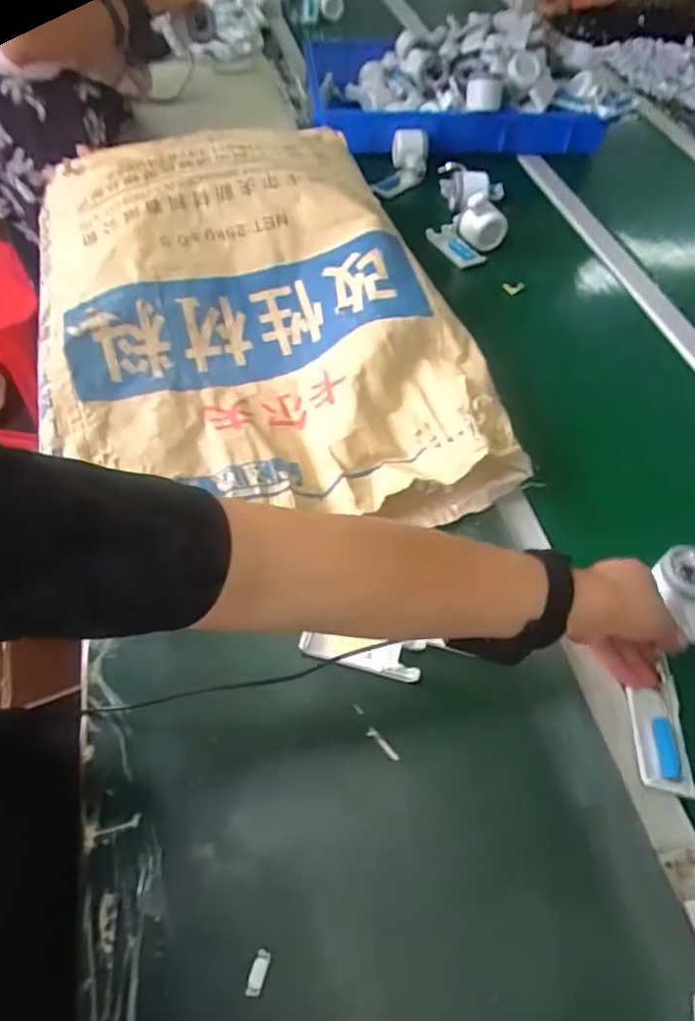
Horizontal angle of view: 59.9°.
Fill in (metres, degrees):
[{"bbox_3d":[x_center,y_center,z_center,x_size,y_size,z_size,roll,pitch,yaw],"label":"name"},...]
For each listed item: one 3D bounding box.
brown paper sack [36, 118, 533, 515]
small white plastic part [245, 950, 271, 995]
[{"bbox_3d":[-0.128,-0.259,0.727,0.459,0.097,0.691,-12,55,-11],"label":"brown paper sack"},{"bbox_3d":[-0.058,0.300,0.391,0.009,0.008,0.024,15,54,7],"label":"small white plastic part"}]

